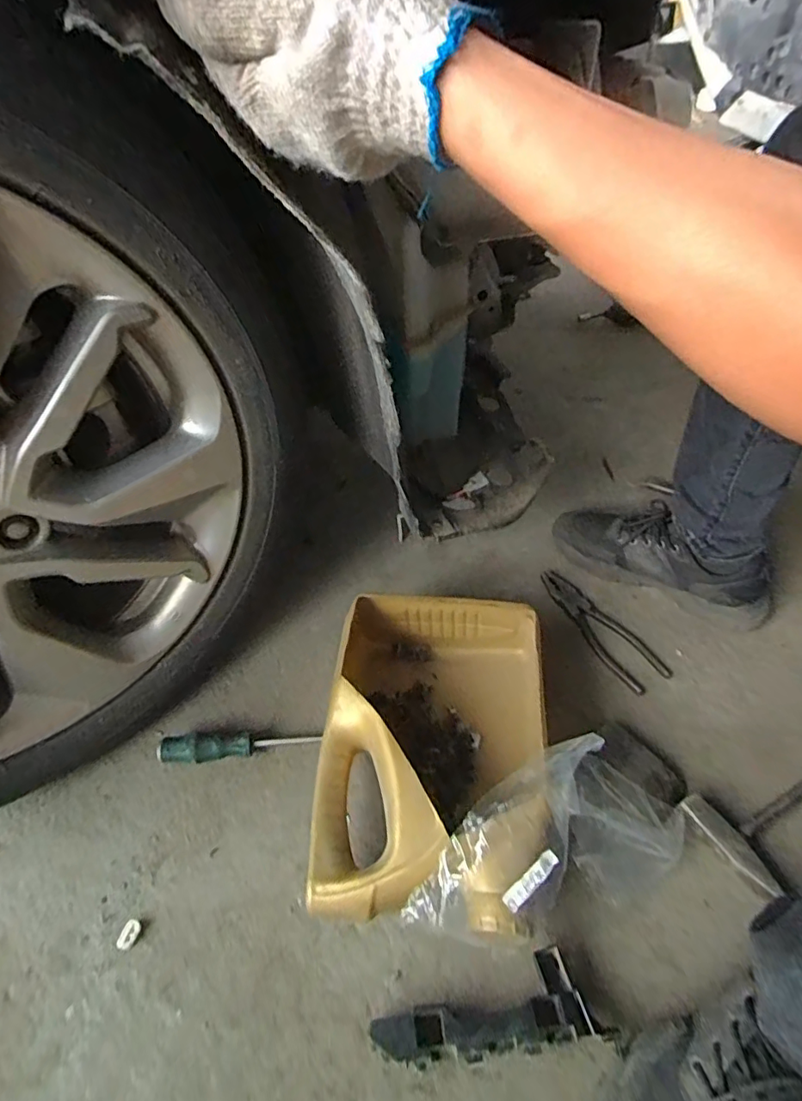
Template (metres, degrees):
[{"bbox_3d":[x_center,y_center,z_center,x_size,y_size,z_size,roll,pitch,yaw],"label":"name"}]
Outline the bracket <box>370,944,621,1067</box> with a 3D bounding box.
[{"bbox_3d":[0.065,0.347,0.405,0.170,0.025,0.055,-8,46,-2],"label":"bracket"}]

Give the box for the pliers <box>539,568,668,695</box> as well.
[{"bbox_3d":[0.239,0.091,0.658,0.058,0.010,0.188,-26,50,-18],"label":"pliers"}]

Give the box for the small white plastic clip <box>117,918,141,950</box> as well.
[{"bbox_3d":[-0.240,0.339,0.473,0.015,0.006,0.022,9,48,14],"label":"small white plastic clip"}]

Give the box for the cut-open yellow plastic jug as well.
[{"bbox_3d":[0.033,0.181,0.518,0.203,0.113,0.295,1,47,7],"label":"cut-open yellow plastic jug"}]

